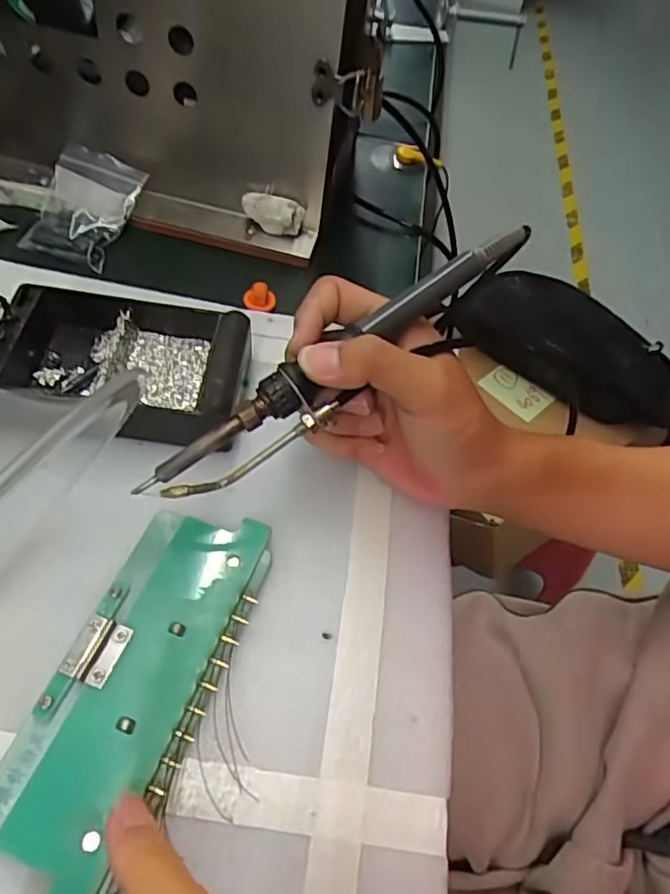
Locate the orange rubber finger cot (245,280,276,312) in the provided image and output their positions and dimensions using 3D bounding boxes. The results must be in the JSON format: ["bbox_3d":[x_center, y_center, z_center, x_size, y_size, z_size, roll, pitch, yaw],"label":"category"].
[{"bbox_3d":[-0.049,-0.096,0.388,0.020,0.015,0.012,5,55,-5],"label":"orange rubber finger cot"}]

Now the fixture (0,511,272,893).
[{"bbox_3d":[-0.079,0.090,0.246,0.060,0.010,0.146,20,54,9],"label":"fixture"}]

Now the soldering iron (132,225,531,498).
[{"bbox_3d":[0.004,-0.040,0.272,0.205,0.025,0.034,-37,65,-8],"label":"soldering iron"}]

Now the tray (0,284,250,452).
[{"bbox_3d":[-0.113,-0.044,0.318,0.129,0.036,0.090,8,55,-4],"label":"tray"}]

